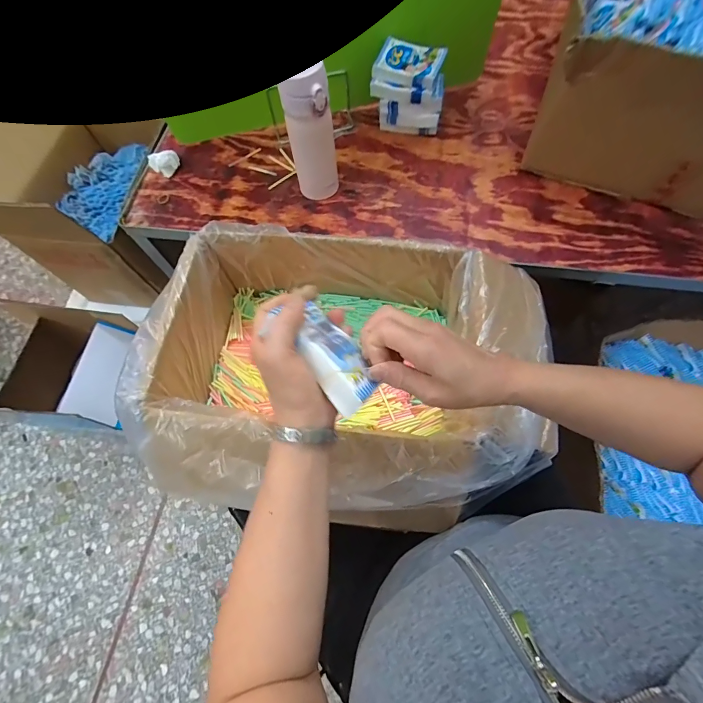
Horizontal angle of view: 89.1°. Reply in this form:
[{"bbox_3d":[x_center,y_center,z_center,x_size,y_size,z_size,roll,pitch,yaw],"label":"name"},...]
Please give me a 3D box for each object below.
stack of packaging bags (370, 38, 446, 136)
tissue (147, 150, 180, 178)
[{"bbox_3d":[0.104,-0.464,0.647,0.125,0.120,0.083,15,69,10],"label":"stack of packaging bags"},{"bbox_3d":[-0.348,-0.352,0.668,0.051,0.029,0.045,-33,69,-10],"label":"tissue"}]

